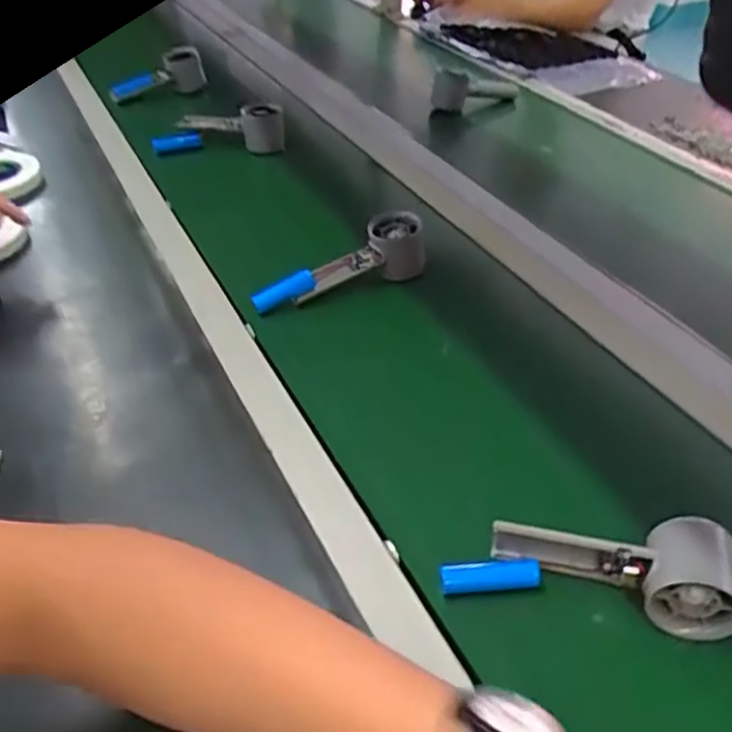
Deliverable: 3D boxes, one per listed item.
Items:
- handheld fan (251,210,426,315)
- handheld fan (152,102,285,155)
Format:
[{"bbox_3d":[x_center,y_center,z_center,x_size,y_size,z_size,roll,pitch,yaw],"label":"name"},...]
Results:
[{"bbox_3d":[-0.029,-0.097,0.762,0.185,0.066,0.044,-26,48,-11],"label":"handheld fan"},{"bbox_3d":[-0.202,-0.314,1.011,0.180,0.081,0.052,-5,39,18],"label":"handheld fan"}]

